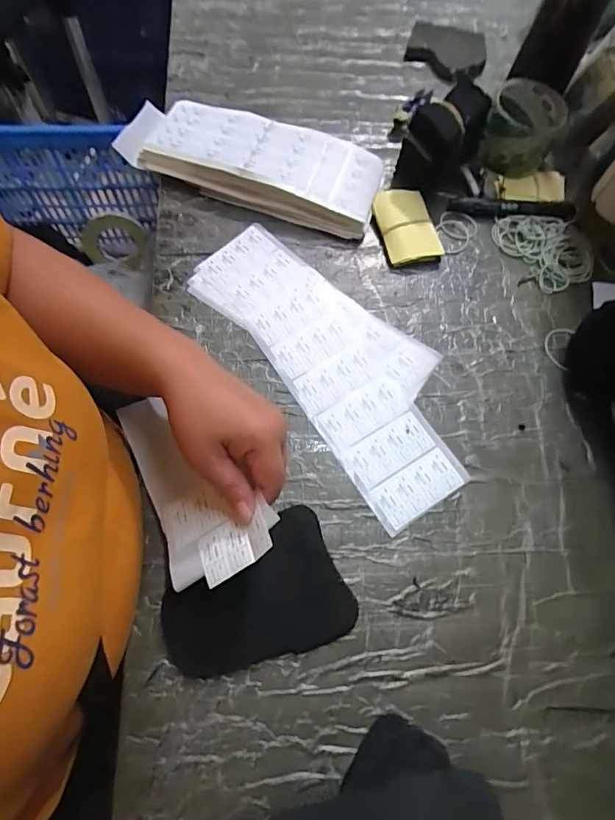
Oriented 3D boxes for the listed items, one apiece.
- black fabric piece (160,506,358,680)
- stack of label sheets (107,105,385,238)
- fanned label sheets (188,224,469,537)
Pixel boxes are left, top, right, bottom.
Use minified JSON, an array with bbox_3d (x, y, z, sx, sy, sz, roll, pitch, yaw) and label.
[{"bbox_3d":[-0.044,0.155,0.382,0.144,0.008,0.102,-23,74,-10],"label":"black fabric piece"},{"bbox_3d":[-0.059,-0.285,0.550,0.282,0.056,0.103,16,68,3],"label":"stack of label sheets"},{"bbox_3d":[0.030,-0.058,0.478,0.146,0.019,0.340,-36,72,-16],"label":"fanned label sheets"}]

